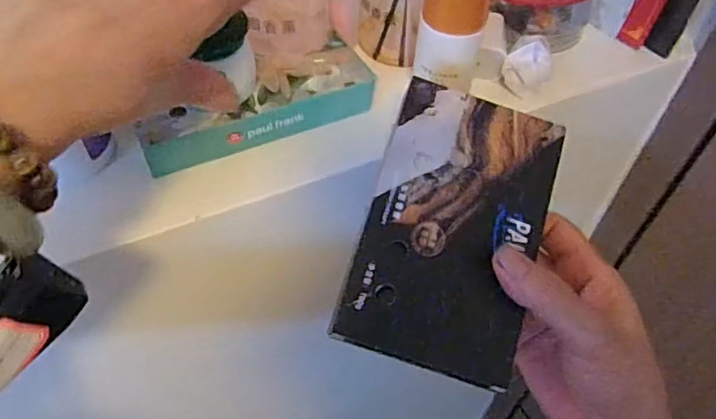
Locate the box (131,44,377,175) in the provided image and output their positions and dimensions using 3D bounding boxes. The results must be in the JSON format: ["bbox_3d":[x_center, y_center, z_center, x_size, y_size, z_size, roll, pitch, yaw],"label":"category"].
[{"bbox_3d":[-0.060,-0.063,0.346,0.141,0.032,0.041,-22,56,-18],"label":"box"}]

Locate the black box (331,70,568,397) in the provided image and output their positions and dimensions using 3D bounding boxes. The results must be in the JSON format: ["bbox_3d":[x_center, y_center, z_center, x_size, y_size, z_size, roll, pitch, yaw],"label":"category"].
[{"bbox_3d":[0.049,0.006,0.284,0.085,0.009,0.141,19,74,0],"label":"black box"}]

